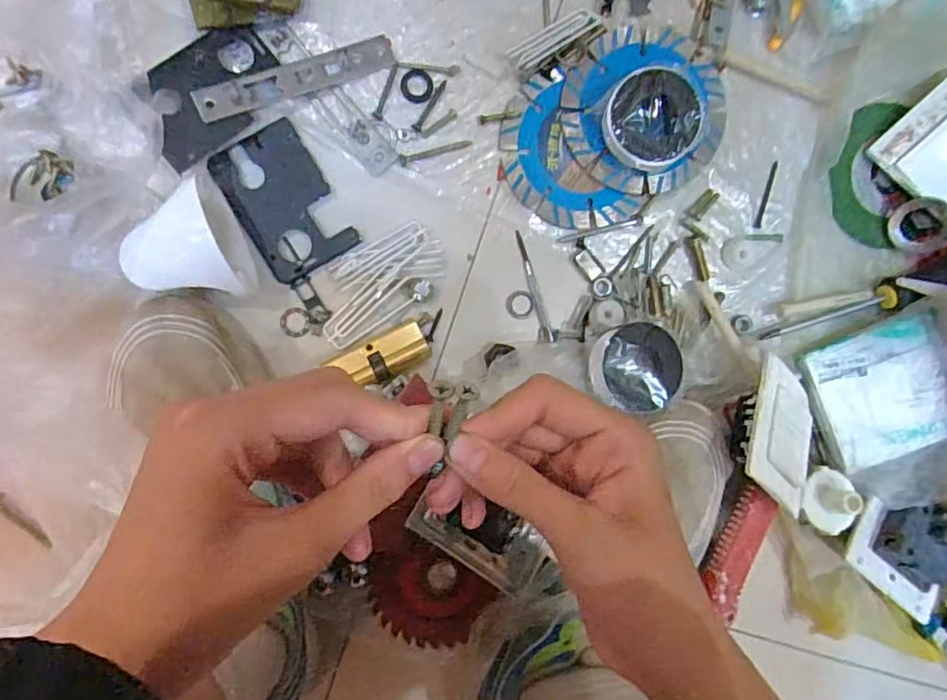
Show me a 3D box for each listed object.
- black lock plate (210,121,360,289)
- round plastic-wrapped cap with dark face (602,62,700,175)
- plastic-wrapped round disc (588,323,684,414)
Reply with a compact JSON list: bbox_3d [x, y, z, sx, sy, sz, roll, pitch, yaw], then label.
[{"bbox_3d":[-0.121,-0.094,0.382,0.059,0.006,0.090,-31,96,-4],"label":"black lock plate"},{"bbox_3d":[0.112,-0.146,0.388,0.059,0.035,0.059,0,93,-7],"label":"round plastic-wrapped cap with dark face"},{"bbox_3d":[0.108,0.012,0.387,0.059,0.017,0.056,2,80,-10],"label":"plastic-wrapped round disc"}]

